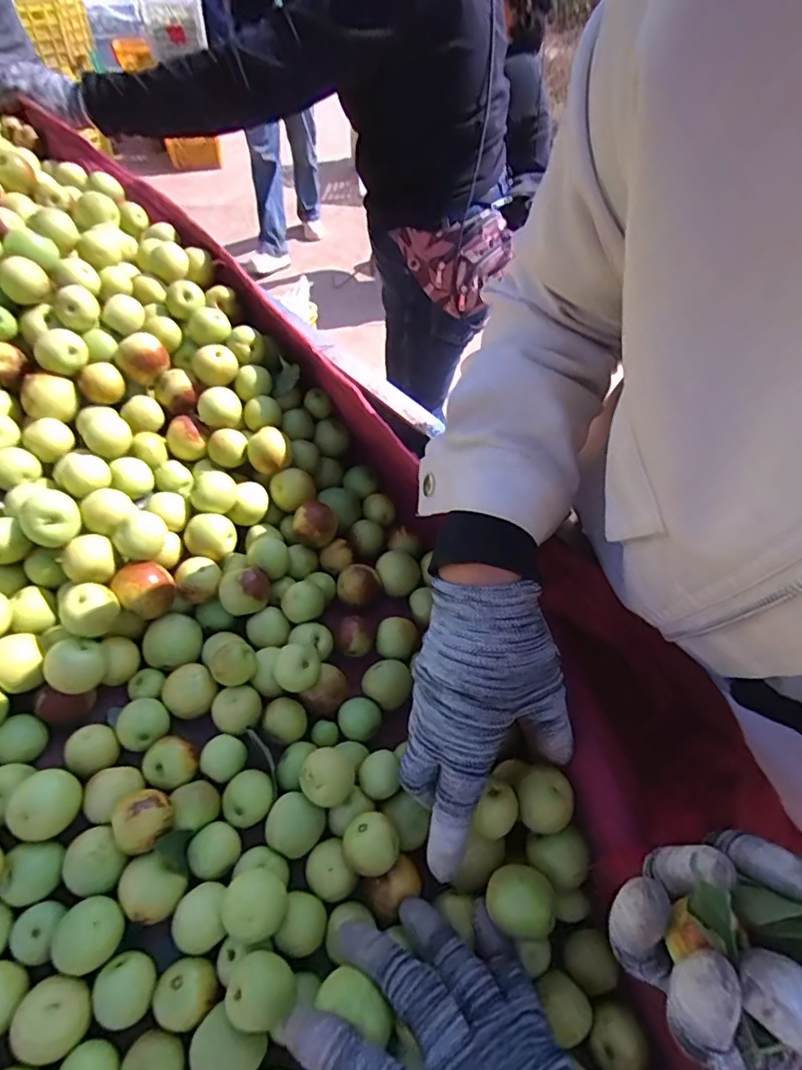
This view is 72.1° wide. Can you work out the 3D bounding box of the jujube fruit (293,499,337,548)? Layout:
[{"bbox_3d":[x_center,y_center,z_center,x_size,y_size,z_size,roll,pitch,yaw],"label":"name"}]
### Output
[{"bbox_3d":[-0.070,-0.005,0.445,0.033,0.029,0.035,-10,51,-12],"label":"jujube fruit"}]

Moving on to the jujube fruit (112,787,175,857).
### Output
[{"bbox_3d":[-0.146,0.164,0.314,0.028,0.025,0.031,21,52,14],"label":"jujube fruit"}]

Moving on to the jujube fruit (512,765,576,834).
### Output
[{"bbox_3d":[0.081,0.156,0.321,0.031,0.029,0.032,-5,51,-8],"label":"jujube fruit"}]

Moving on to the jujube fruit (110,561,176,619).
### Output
[{"bbox_3d":[-0.179,0.041,0.390,0.036,0.038,0.029,-26,56,-23],"label":"jujube fruit"}]

